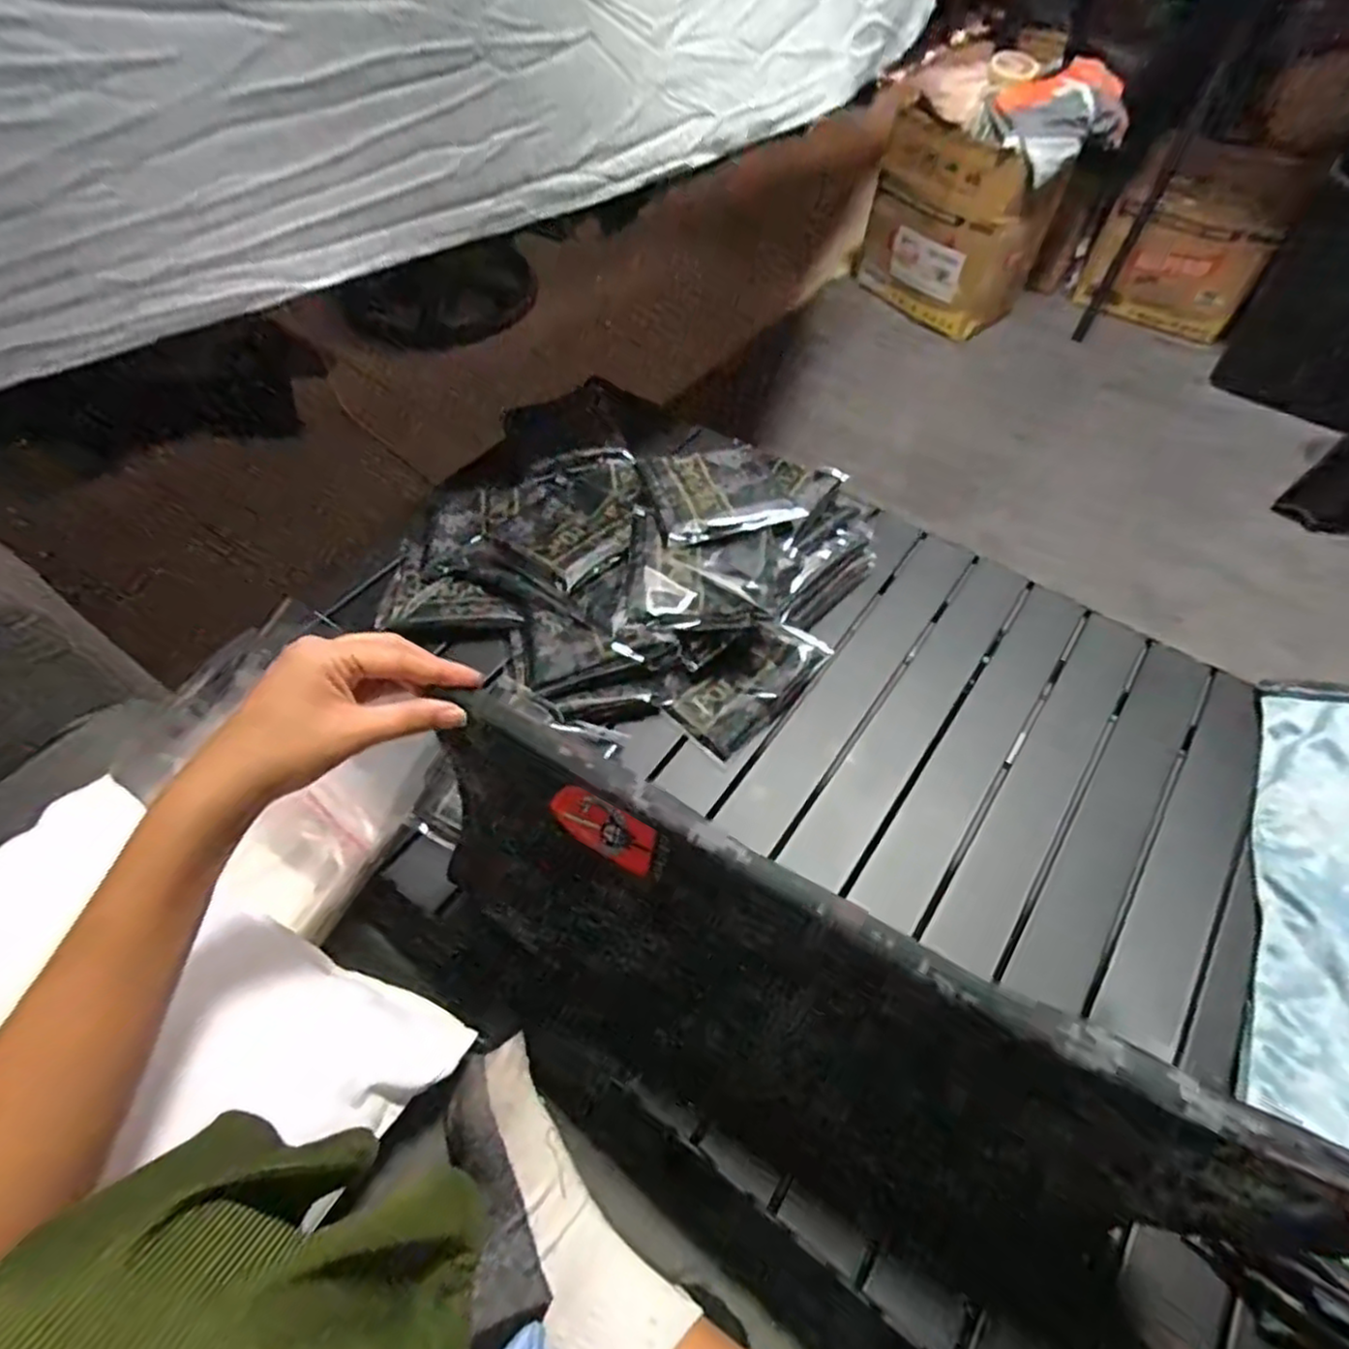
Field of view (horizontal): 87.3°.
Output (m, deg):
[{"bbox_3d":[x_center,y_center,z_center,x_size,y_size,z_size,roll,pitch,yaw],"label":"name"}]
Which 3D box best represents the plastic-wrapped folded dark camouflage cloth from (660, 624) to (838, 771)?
[{"bbox_3d":[0.063,0.007,0.620,0.075,0.025,0.135,38,74,27],"label":"plastic-wrapped folded dark camouflage cloth"}]

